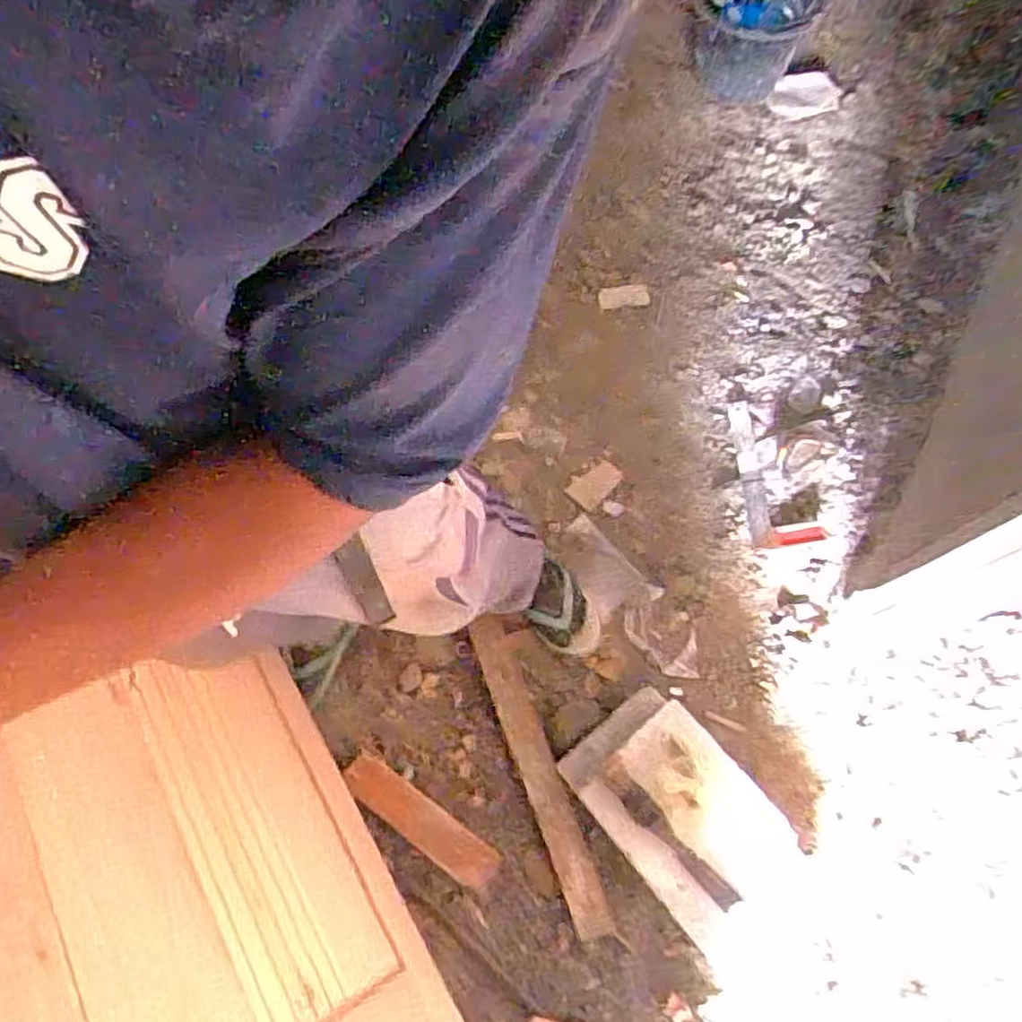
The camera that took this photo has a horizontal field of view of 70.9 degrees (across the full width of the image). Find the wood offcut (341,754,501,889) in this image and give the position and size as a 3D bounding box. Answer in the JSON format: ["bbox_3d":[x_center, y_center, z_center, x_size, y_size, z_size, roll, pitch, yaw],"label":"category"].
[{"bbox_3d":[-0.142,0.471,1.100,0.266,0.019,0.065,33,72,12],"label":"wood offcut"}]

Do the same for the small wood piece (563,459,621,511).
[{"bbox_3d":[0.162,-0.053,1.410,0.098,0.018,0.075,-45,61,-4],"label":"small wood piece"}]

